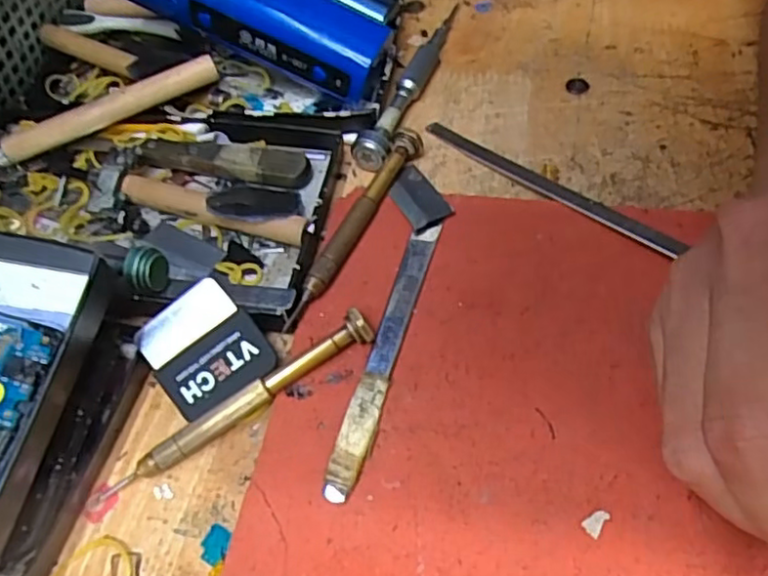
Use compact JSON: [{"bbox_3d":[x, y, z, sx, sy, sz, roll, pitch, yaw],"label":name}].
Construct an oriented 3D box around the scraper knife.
[{"bbox_3d":[0.001,0.006,0.244,0.024,0.005,0.146,11,58,12],"label":"scraper knife"}]

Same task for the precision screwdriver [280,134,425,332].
[{"bbox_3d":[-0.011,-0.027,0.264,0.010,0.012,0.102,21,60,18],"label":"precision screwdriver"}]

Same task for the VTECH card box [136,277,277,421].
[{"bbox_3d":[-0.064,0.022,0.233,0.037,0.004,0.040,-38,81,-6],"label":"VTECH card box"}]

